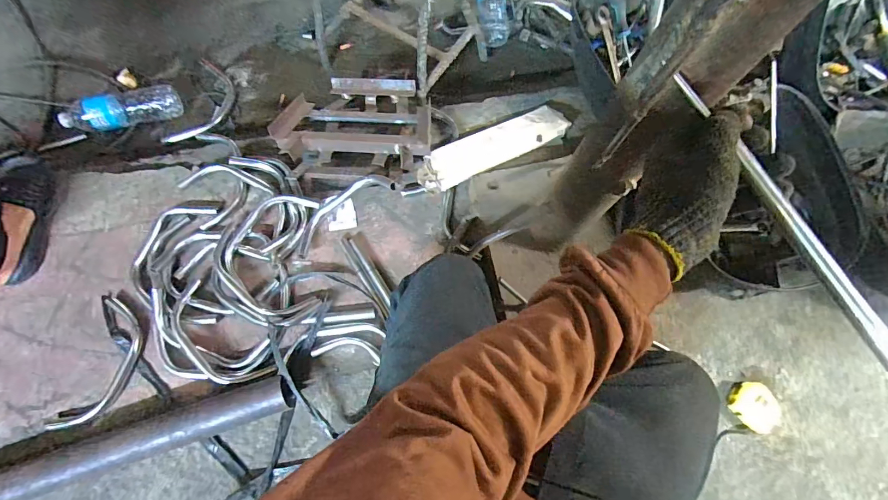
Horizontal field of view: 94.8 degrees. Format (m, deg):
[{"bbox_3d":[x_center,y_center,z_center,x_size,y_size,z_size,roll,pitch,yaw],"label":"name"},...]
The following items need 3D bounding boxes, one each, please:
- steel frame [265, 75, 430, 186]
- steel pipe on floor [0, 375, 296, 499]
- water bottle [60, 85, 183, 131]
[{"bbox_3d":[-0.188,-0.267,0.868,0.323,0.086,0.275,5,71,-1],"label":"steel frame"},{"bbox_3d":[-0.526,0.316,0.665,0.558,0.064,0.076,-17,72,-8],"label":"steel pipe on floor"},{"bbox_3d":[-0.787,-0.342,0.995,0.263,0.085,0.066,-22,71,-22],"label":"water bottle"}]

